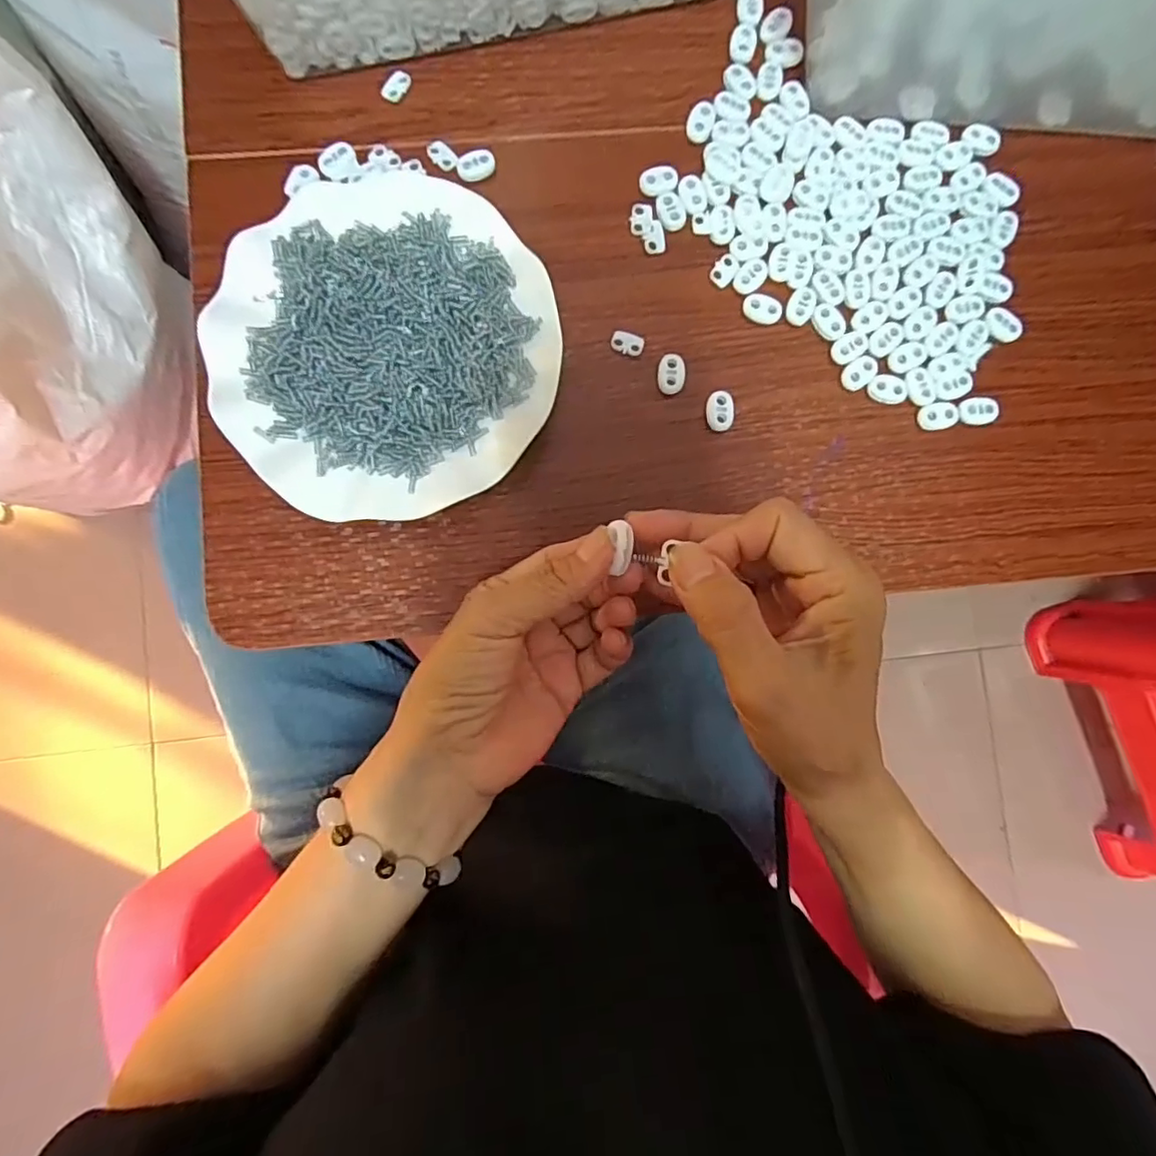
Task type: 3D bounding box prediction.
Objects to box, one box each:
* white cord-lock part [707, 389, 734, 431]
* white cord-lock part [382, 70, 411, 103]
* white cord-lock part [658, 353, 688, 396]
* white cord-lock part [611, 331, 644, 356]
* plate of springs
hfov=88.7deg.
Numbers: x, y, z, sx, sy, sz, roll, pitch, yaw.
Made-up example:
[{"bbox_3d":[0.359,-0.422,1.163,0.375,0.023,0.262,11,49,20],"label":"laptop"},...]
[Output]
[{"bbox_3d":[0.082,-0.096,0.341,0.015,0.007,0.022,2,86,-1],"label":"white cord-lock part"},{"bbox_3d":[-0.108,-0.292,0.351,0.013,0.005,0.020,27,87,1],"label":"white cord-lock part"},{"bbox_3d":[0.055,-0.117,0.341,0.017,0.005,0.022,2,86,-1],"label":"white cord-lock part"},{"bbox_3d":[0.029,-0.136,0.344,0.019,0.005,0.011,16,86,0],"label":"white cord-lock part"},{"bbox_3d":[-0.106,-0.127,0.328,0.181,0.027,0.185,0,87,-1],"label":"plate of springs"}]

